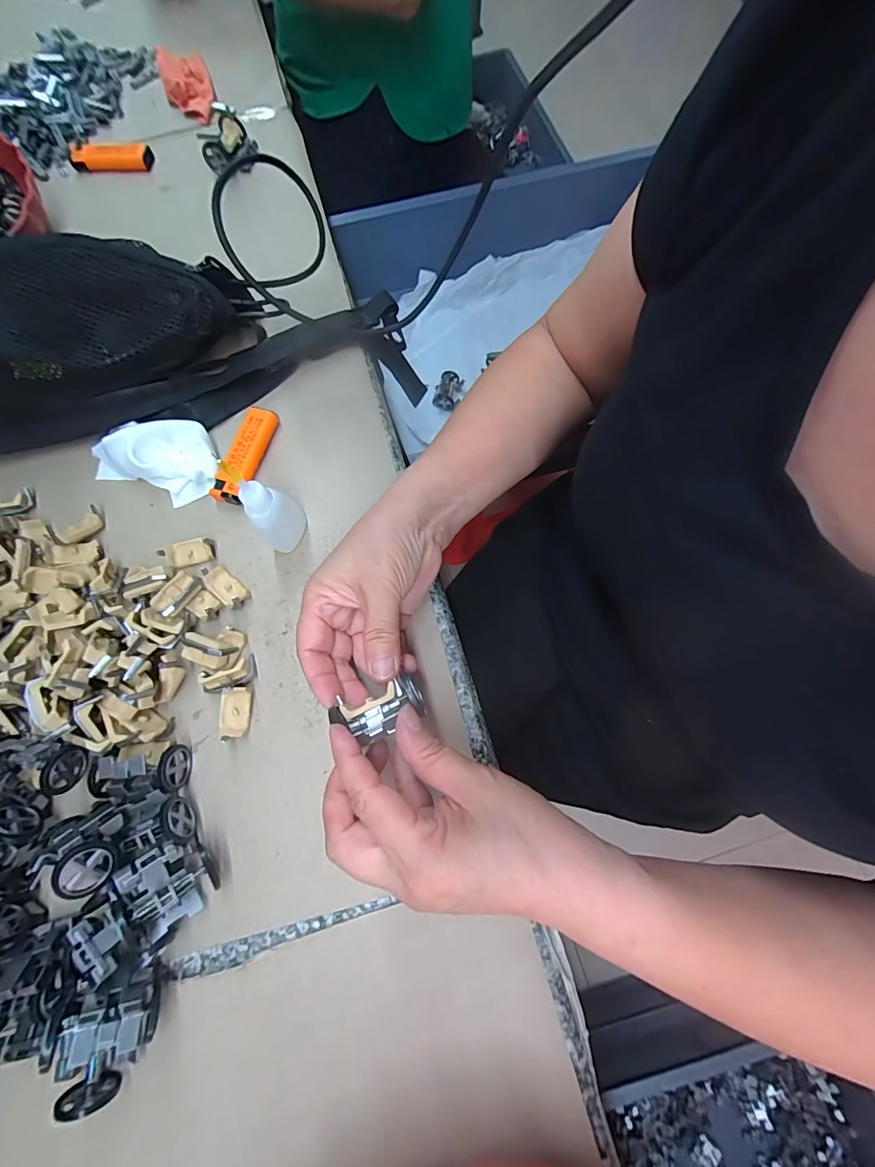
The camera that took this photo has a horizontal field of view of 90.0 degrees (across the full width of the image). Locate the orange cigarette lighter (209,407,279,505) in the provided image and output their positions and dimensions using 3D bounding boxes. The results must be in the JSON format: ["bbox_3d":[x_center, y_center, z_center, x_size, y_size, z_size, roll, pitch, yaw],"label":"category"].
[{"bbox_3d":[-0.150,-0.100,0.342,0.025,0.011,0.079,17,75,7],"label":"orange cigarette lighter"}]

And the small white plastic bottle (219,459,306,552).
[{"bbox_3d":[-0.109,-0.047,0.290,0.027,0.082,0.028,-15,74,-2],"label":"small white plastic bottle"}]

